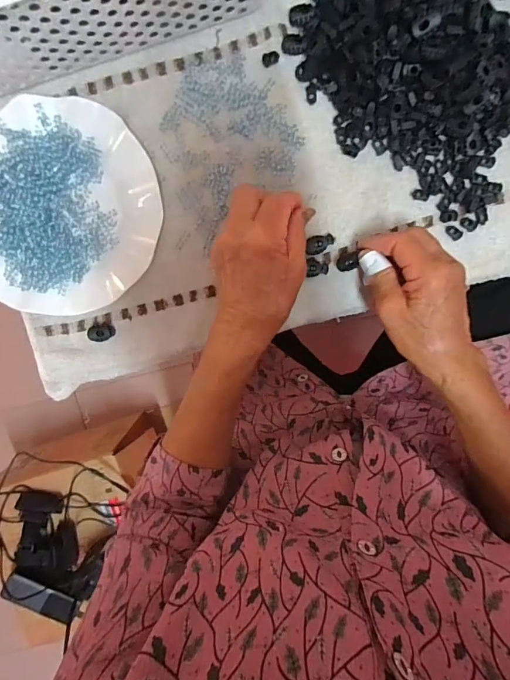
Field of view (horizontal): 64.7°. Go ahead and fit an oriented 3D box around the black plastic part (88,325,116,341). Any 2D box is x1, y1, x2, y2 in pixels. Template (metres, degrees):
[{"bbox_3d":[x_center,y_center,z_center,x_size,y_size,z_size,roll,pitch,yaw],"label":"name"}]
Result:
[{"bbox_3d":[-0.148,-0.007,0.390,0.025,0.010,0.015,-3,99,0],"label":"black plastic part"}]

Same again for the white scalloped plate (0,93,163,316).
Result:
[{"bbox_3d":[-0.176,-0.118,0.362,0.179,0.030,0.178,0,99,0],"label":"white scalloped plate"}]

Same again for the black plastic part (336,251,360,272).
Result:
[{"bbox_3d":[0.087,-0.073,0.379,0.020,0.010,0.016,-9,98,22],"label":"black plastic part"}]

